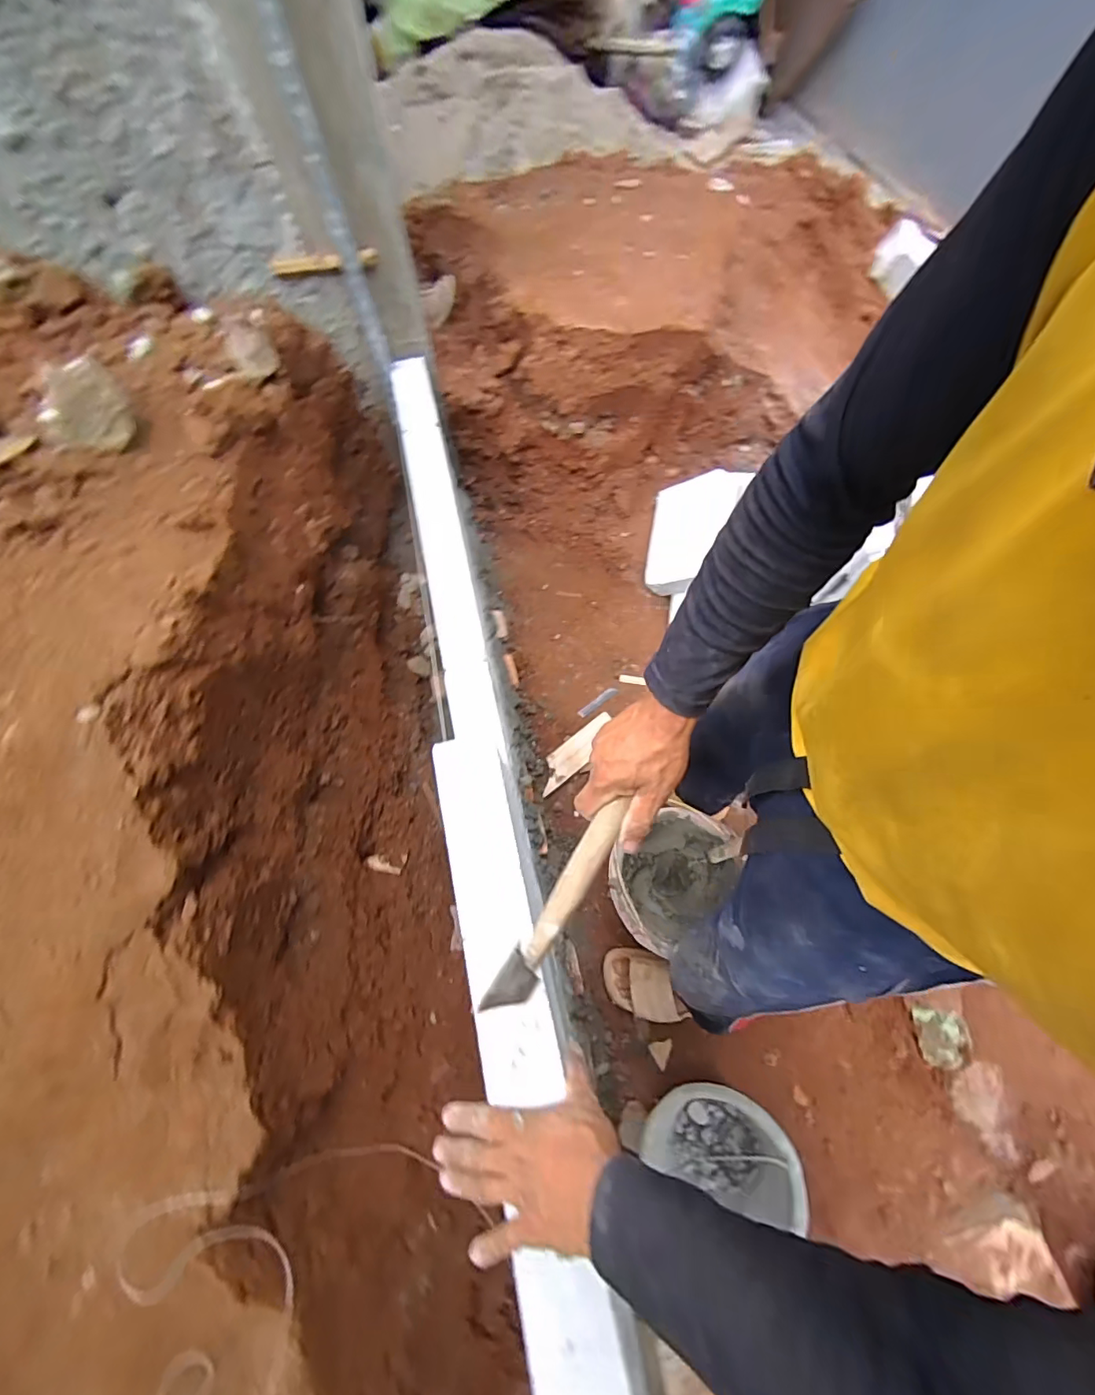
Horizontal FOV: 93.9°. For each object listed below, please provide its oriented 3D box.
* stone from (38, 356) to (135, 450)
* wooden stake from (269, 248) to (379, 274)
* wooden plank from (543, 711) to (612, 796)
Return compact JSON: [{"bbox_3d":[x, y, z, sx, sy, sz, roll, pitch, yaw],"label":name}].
[{"bbox_3d":[-0.714,-0.446,0.778,0.112,0.077,0.123,-31,69,-11],"label":"stone"},{"bbox_3d":[-0.441,-0.860,1.009,0.207,0.028,0.009,-11,67,-3],"label":"wooden stake"},{"bbox_3d":[0.075,0.143,1.337,0.255,0.019,0.078,-37,70,-13],"label":"wooden plank"}]

